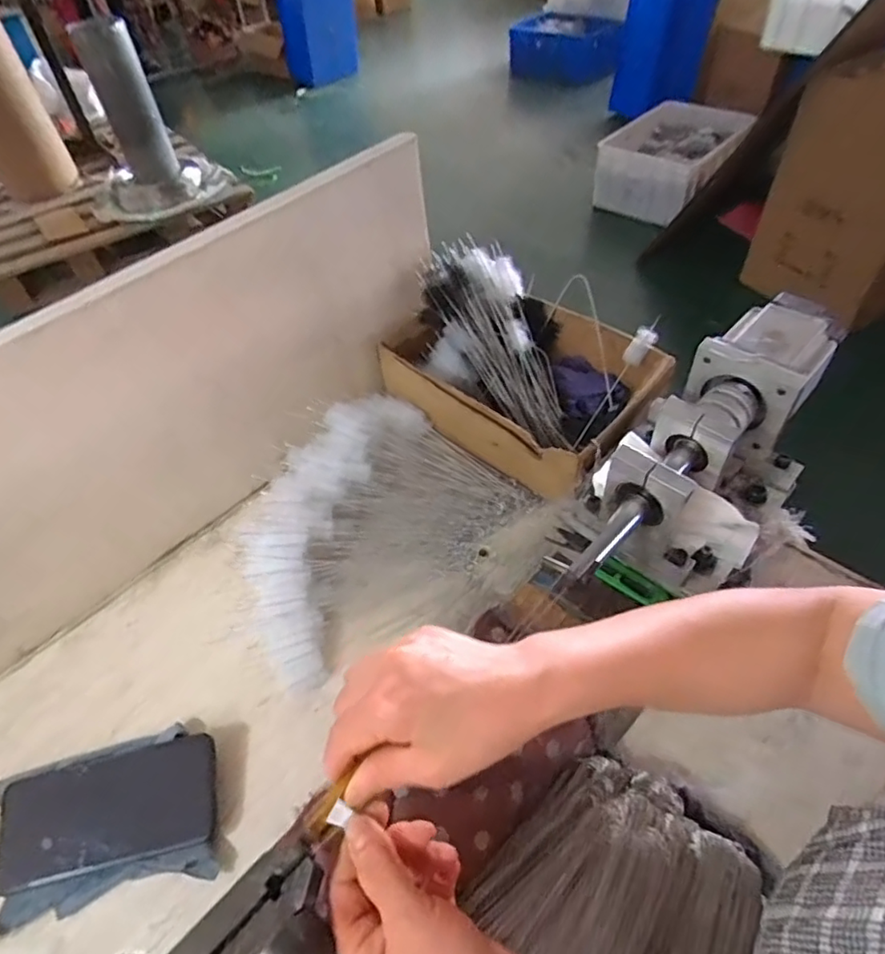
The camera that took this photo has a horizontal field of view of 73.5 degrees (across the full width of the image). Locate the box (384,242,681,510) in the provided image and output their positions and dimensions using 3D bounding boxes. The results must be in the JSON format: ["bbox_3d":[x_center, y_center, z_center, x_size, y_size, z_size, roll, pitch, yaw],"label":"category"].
[{"bbox_3d":[0.088,-0.127,0.656,0.286,0.134,0.193,34,59,29],"label":"box"}]

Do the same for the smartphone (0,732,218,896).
[{"bbox_3d":[-0.257,0.256,0.455,0.158,0.006,0.077,-12,60,-6],"label":"smartphone"}]

